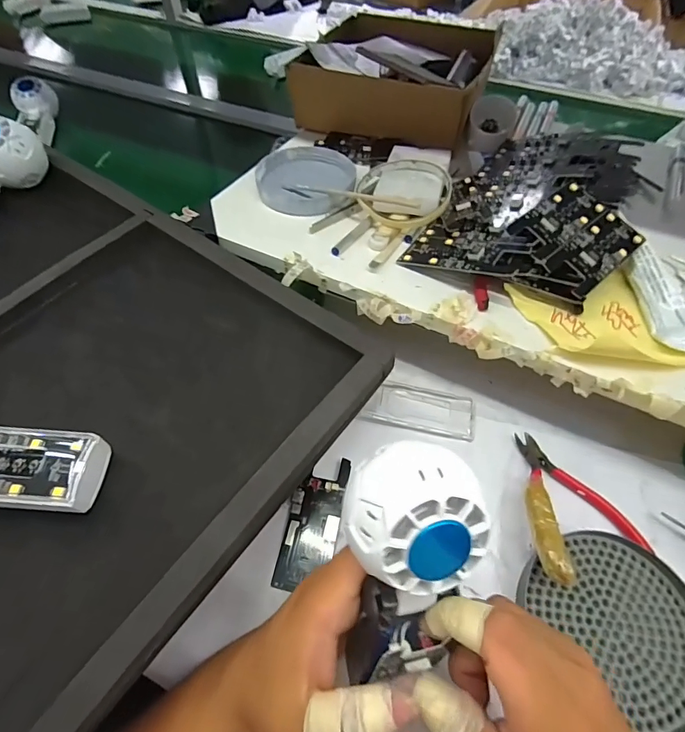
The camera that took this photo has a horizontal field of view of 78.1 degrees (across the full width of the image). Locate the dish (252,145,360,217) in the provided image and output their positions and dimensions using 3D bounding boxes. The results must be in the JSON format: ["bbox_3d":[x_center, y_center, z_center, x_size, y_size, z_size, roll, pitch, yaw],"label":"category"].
[{"bbox_3d":[-0.038,-0.196,0.432,0.099,0.015,0.114,1,54,1],"label":"dish"}]

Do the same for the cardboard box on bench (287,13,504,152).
[{"bbox_3d":[0.066,-0.355,0.520,0.206,0.063,0.213,18,56,12],"label":"cardboard box on bench"}]

